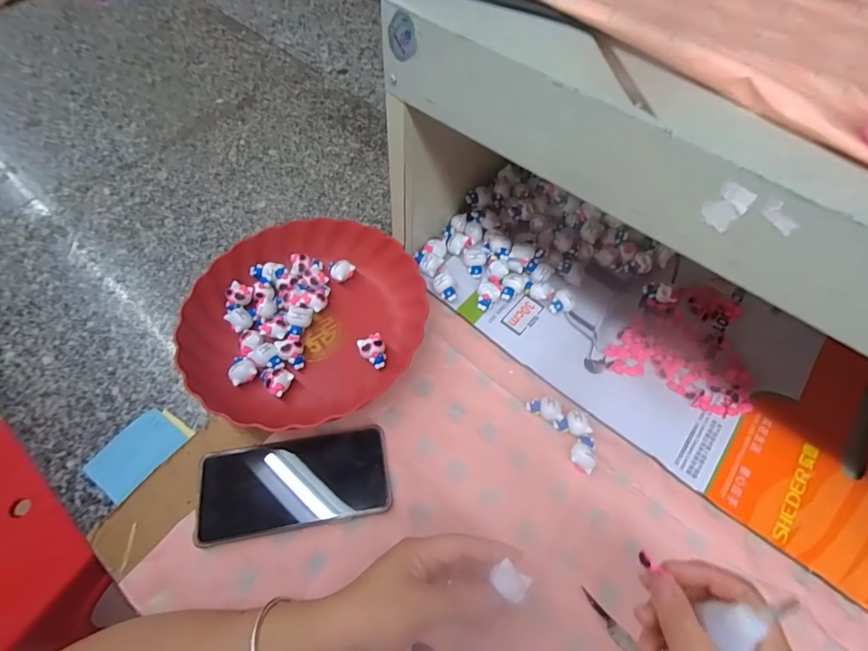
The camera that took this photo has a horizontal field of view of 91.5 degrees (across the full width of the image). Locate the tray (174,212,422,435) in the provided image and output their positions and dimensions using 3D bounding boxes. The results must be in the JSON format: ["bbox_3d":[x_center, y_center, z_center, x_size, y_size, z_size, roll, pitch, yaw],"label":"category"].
[{"bbox_3d":[-0.134,-0.010,0.457,0.236,0.048,0.229,-21,63,-13],"label":"tray"}]

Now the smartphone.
[{"bbox_3d":[-0.126,0.139,0.381,0.164,0.016,0.079,-9,61,-7],"label":"smartphone"}]

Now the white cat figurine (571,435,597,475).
[{"bbox_3d":[0.145,0.121,0.402,0.025,0.013,0.035,29,64,14],"label":"white cat figurine"}]

